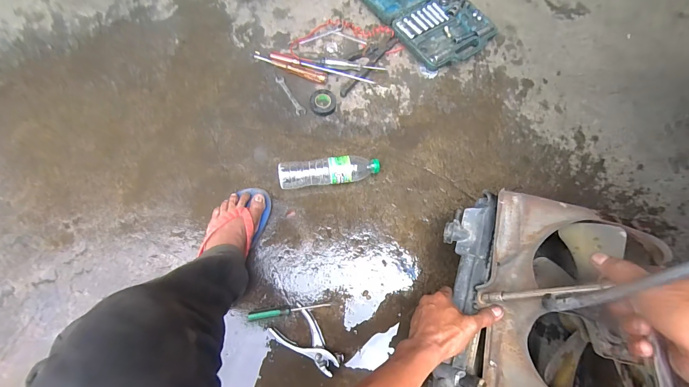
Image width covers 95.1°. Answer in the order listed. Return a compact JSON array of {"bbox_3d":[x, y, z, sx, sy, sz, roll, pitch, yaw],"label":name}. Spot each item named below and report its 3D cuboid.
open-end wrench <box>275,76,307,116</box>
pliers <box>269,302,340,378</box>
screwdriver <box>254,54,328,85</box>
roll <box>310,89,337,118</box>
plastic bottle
[{"bbox_3d":[-0.135,-0.246,0.788,0.025,0.005,0.123,-31,76,-10],"label":"open-end wrench"},{"bbox_3d":[-0.068,0.288,0.622,0.142,0.014,0.077,36,76,9],"label":"pliers"},{"bbox_3d":[-0.138,-0.314,0.792,0.193,0.019,0.025,18,74,4],"label":"screwdriver"},{"bbox_3d":[-0.052,-0.227,0.781,0.064,0.021,0.065,0,73,-1],"label":"roll"},{"bbox_3d":[-0.033,-0.048,0.708,0.221,0.058,0.062,-5,73,-3],"label":"plastic bottle"}]

